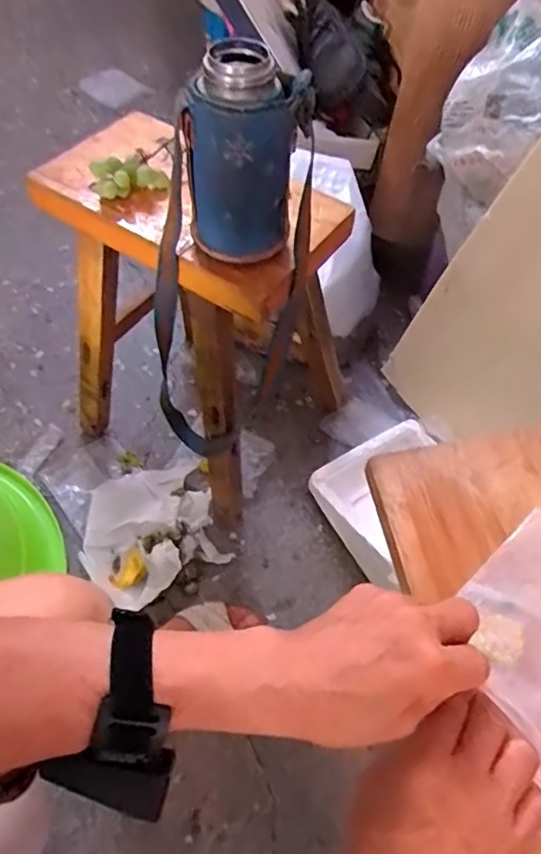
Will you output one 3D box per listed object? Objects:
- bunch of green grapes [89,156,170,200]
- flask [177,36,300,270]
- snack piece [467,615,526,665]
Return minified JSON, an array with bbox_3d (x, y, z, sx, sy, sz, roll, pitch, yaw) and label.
[{"bbox_3d":[-0.152,-0.276,0.624,0.085,0.037,0.034,-23,62,-38],"label":"bunch of green grapes"},{"bbox_3d":[-0.028,-0.238,0.505,0.093,0.152,0.080,2,59,-2],"label":"flask"},{"bbox_3d":[0.153,0.142,0.375,0.028,0.006,0.034,27,61,12],"label":"snack piece"}]

